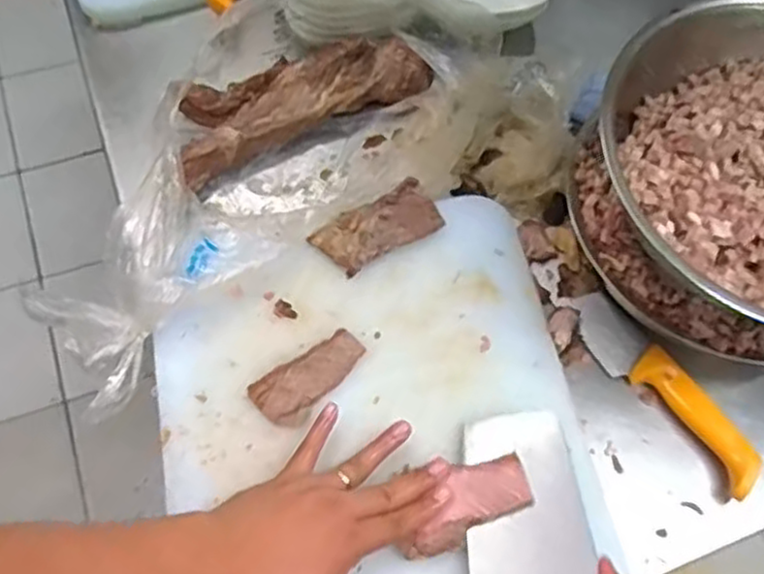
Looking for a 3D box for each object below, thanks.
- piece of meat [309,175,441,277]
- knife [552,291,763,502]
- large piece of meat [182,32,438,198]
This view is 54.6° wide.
[{"bbox_3d":[-0.004,-0.056,0.691,0.117,0.018,0.053,-30,68,-17],"label":"piece of meat"},{"bbox_3d":[0.246,0.083,0.656,0.045,0.027,0.218,-34,69,-19],"label":"knife"},{"bbox_3d":[-0.090,-0.197,0.758,0.264,0.054,0.092,-25,67,-15],"label":"large piece of meat"}]

